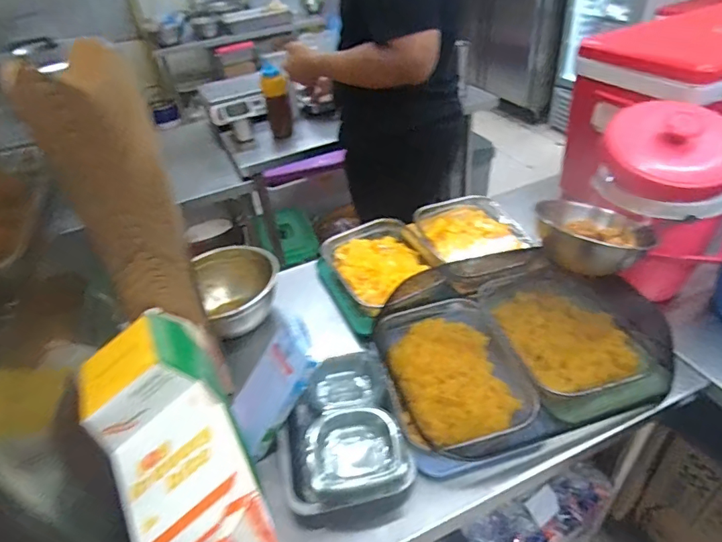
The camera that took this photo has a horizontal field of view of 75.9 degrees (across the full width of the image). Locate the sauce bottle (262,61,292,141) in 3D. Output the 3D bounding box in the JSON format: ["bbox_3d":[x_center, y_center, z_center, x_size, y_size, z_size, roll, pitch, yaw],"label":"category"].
[{"bbox_3d":[-0.288,-0.575,1.593,0.084,0.246,0.070,-12,40,-7],"label":"sauce bottle"}]

